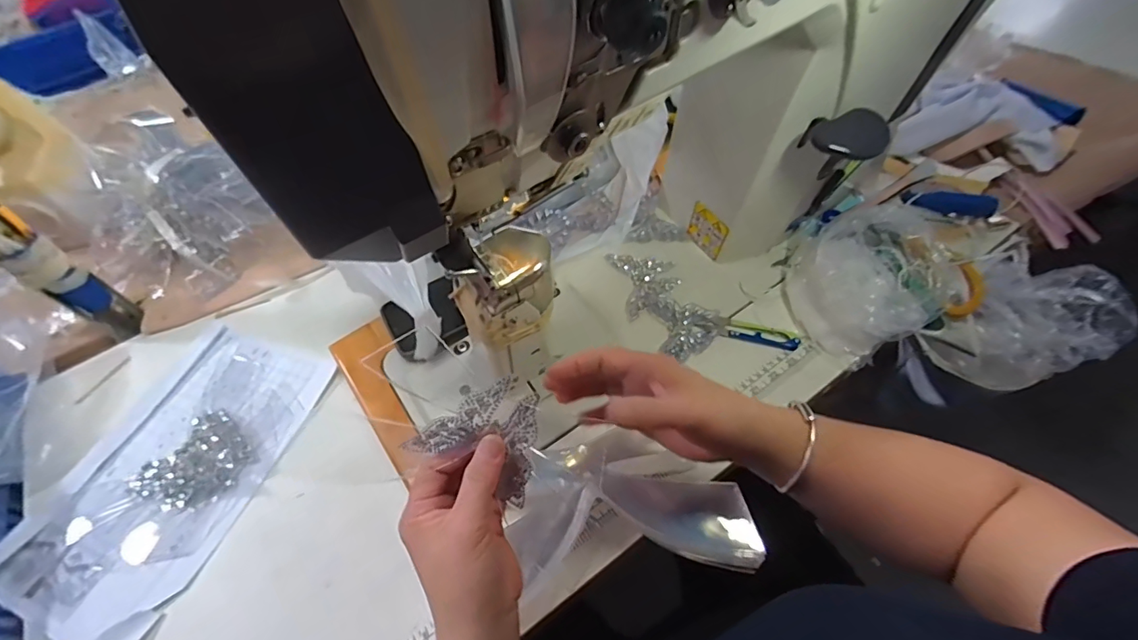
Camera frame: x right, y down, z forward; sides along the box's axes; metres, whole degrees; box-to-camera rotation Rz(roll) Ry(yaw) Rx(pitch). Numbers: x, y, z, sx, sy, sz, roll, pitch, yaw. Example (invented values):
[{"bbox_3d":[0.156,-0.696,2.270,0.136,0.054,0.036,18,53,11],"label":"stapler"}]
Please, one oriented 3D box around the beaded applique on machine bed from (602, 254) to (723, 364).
[{"bbox_3d":[0.100,-0.023,0.542,0.074,0.015,0.148,-27,61,-12],"label":"beaded applique on machine bed"}]

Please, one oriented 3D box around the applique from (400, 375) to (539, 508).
[{"bbox_3d":[-0.054,0.074,0.323,0.069,0.048,0.061,21,62,15],"label":"applique"}]

